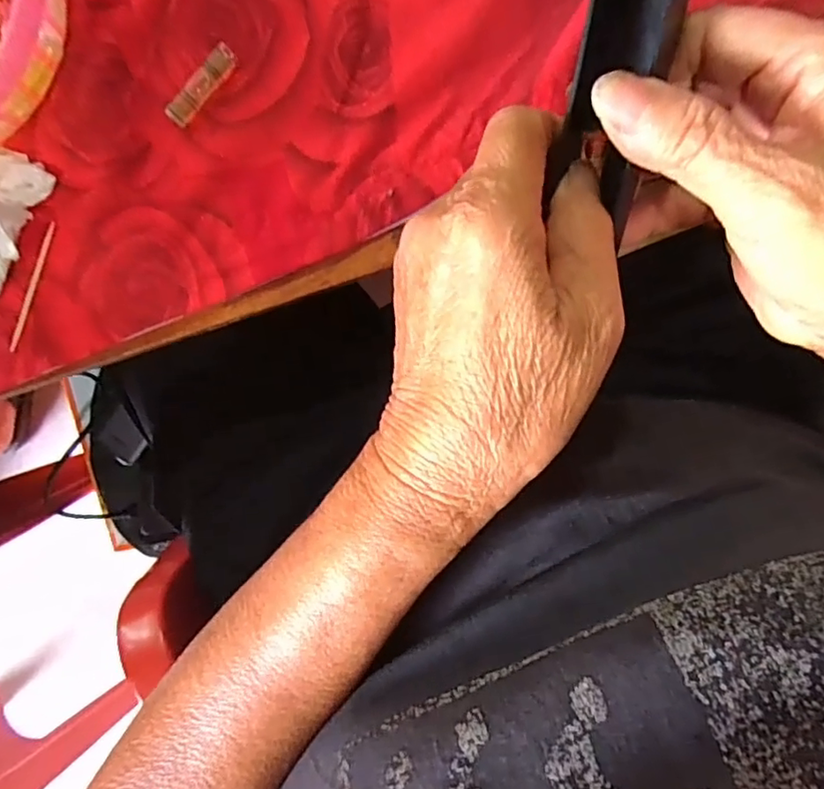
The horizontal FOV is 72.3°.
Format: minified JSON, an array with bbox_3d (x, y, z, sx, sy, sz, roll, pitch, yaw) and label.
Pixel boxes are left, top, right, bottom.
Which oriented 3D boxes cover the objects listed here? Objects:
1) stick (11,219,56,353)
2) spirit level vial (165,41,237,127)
[{"bbox_3d":[-0.178,-0.050,0.264,0.004,0.005,0.062,21,98,-3],"label":"stick"},{"bbox_3d":[-0.095,-0.139,0.254,0.010,0.006,0.040,43,95,-5],"label":"spirit level vial"}]

